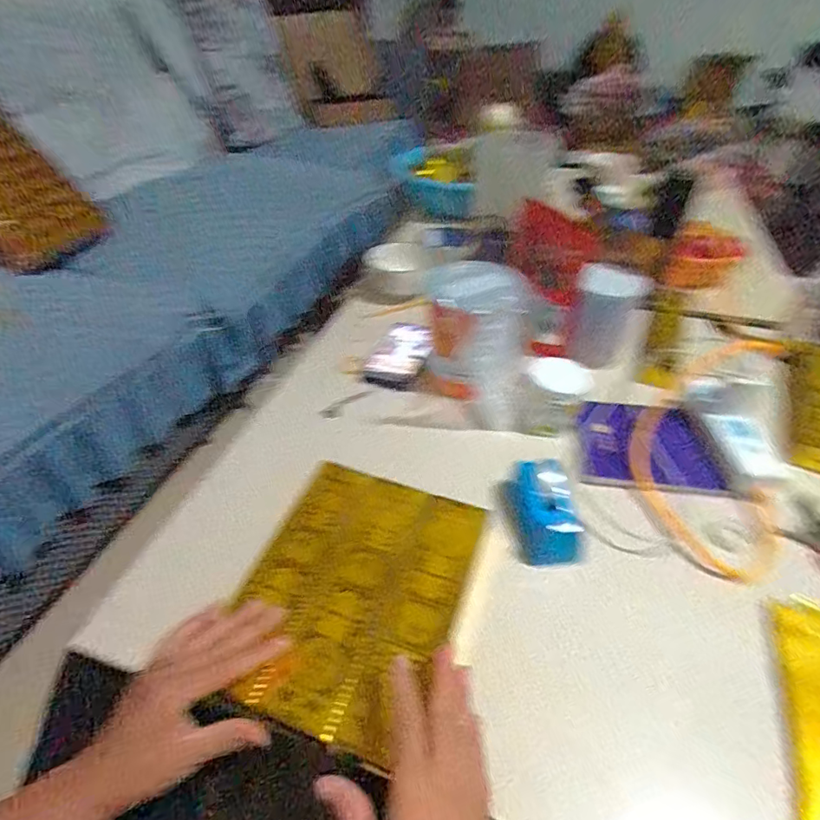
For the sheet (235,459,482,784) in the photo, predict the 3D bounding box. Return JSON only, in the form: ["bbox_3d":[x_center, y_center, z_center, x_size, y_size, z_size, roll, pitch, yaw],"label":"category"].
[{"bbox_3d":[-0.054,0.167,0.461,0.199,0.010,0.247,14,44,14],"label":"sheet"}]

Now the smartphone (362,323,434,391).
[{"bbox_3d":[-0.014,-0.093,0.782,0.092,0.013,0.174,9,43,10],"label":"smartphone"}]

